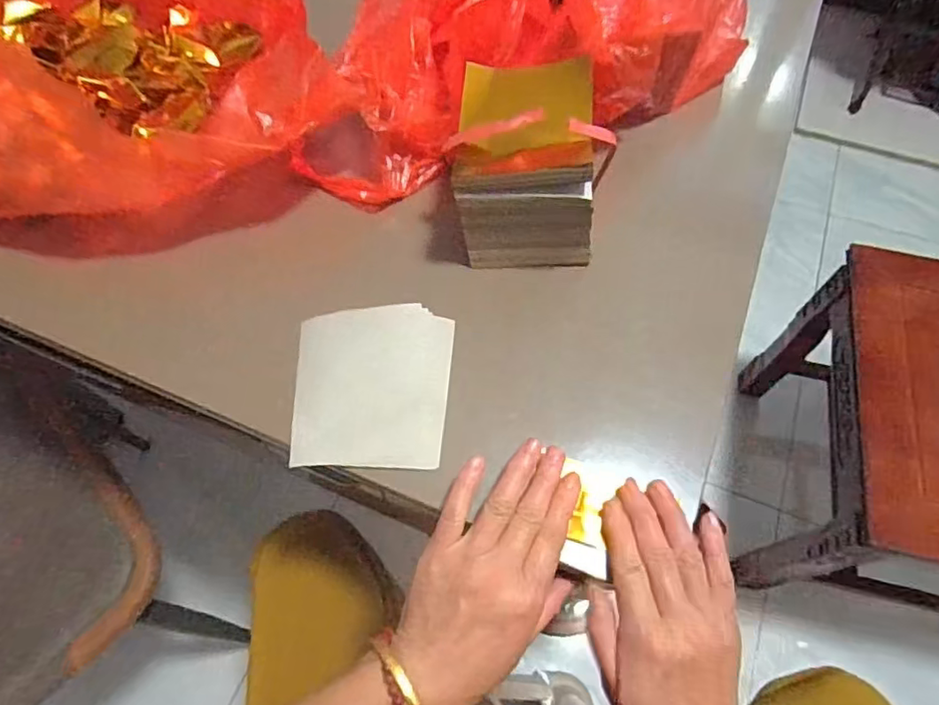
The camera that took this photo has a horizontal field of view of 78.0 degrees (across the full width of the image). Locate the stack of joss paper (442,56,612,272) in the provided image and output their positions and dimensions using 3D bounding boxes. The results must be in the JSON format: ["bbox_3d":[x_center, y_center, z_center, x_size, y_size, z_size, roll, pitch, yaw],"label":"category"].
[{"bbox_3d":[0.041,-0.133,0.411,0.106,0.102,0.101,4,63,2],"label":"stack of joss paper"}]

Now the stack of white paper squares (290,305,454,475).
[{"bbox_3d":[-0.066,0.020,0.392,0.103,0.009,0.113,2,63,1],"label":"stack of white paper squares"}]

